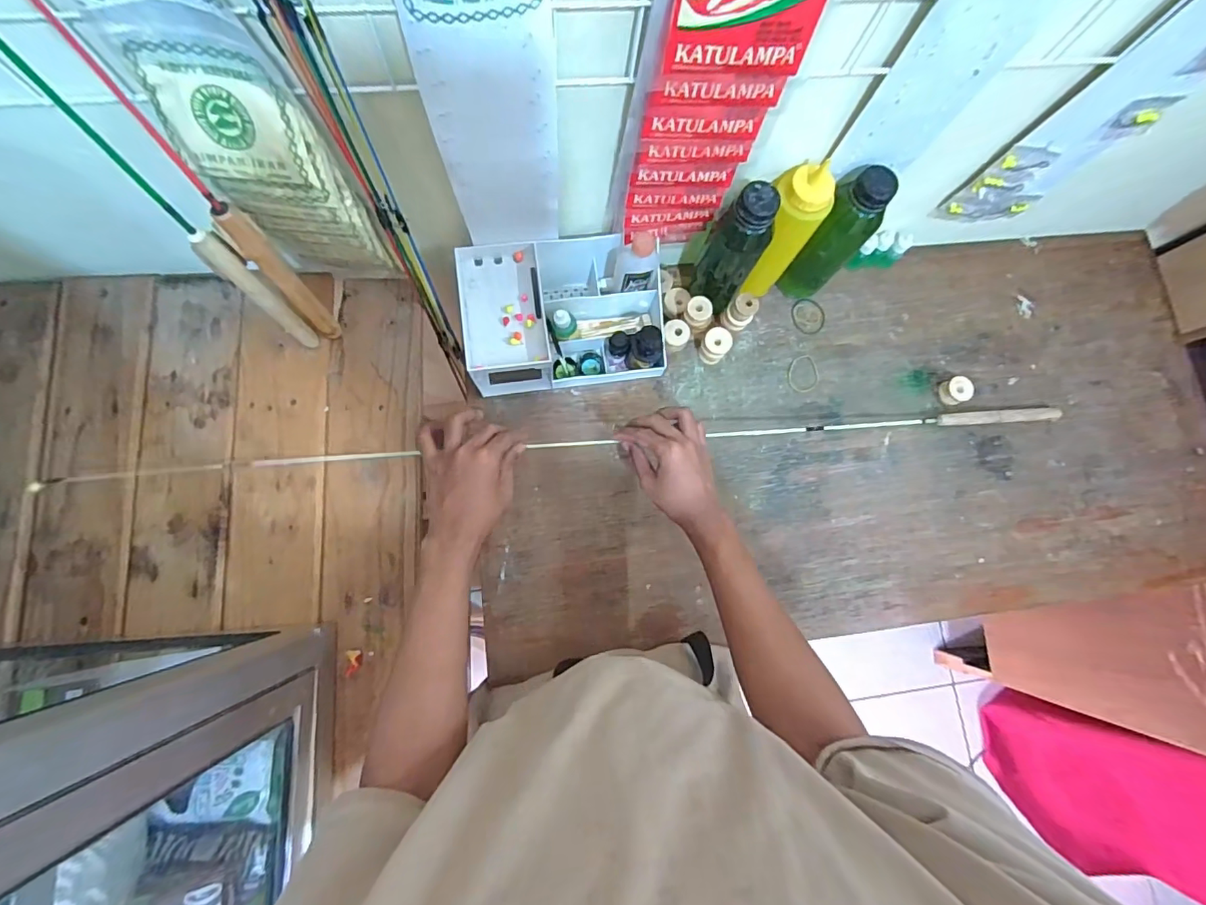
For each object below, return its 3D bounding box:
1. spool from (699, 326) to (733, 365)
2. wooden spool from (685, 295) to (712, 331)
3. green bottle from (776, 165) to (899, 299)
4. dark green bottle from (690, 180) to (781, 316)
[{"bbox_3d":[0.141,-0.133,0.643,0.033,0.054,0.029,28,81,2],"label":"spool"},{"bbox_3d":[0.116,-0.169,0.618,0.031,0.024,0.033,11,81,-1],"label":"wooden spool"},{"bbox_3d":[0.265,-0.243,0.596,0.063,0.189,0.059,0,81,-3],"label":"green bottle"},{"bbox_3d":[0.148,-0.227,0.587,0.061,0.192,0.057,43,82,4],"label":"dark green bottle"}]

